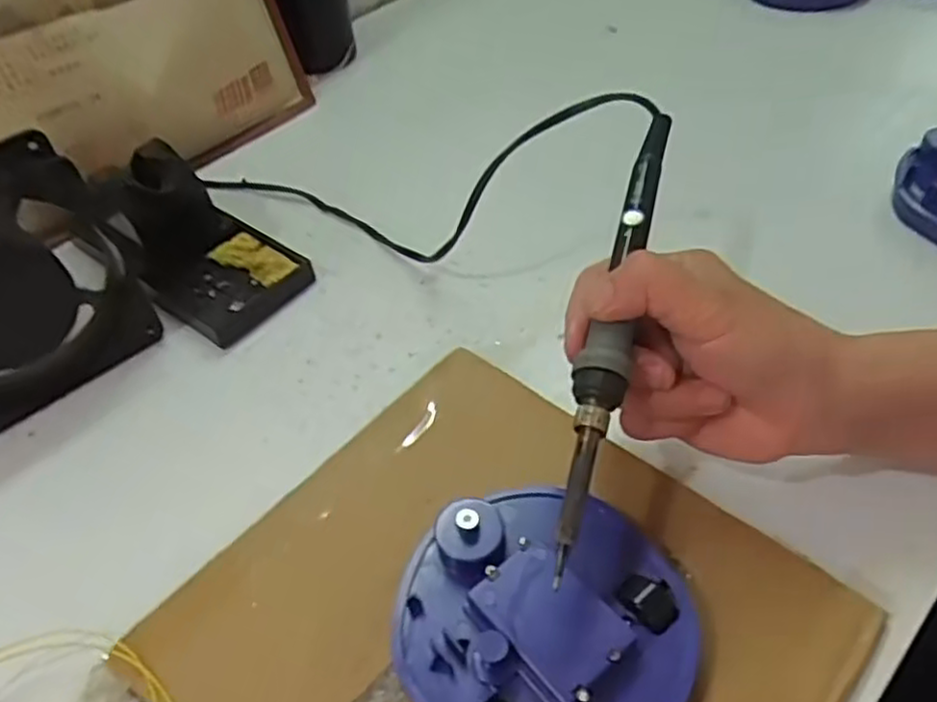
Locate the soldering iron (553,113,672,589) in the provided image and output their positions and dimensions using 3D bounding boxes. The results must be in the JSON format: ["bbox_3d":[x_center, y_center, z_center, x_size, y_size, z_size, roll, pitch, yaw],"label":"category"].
[{"bbox_3d":[0.059,-0.015,0.294,0.018,0.025,0.211,11,62,14],"label":"soldering iron"}]

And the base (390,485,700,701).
[{"bbox_3d":[0.029,0.103,0.278,0.106,0.032,0.103,-3,48,3],"label":"base"}]

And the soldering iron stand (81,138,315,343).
[{"bbox_3d":[-0.155,-0.066,0.421,0.102,0.068,0.071,27,56,26],"label":"soldering iron stand"}]

